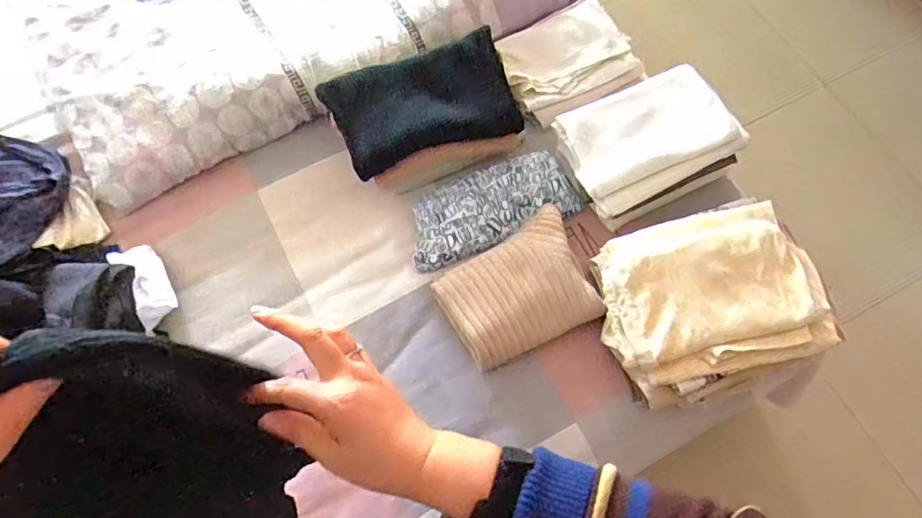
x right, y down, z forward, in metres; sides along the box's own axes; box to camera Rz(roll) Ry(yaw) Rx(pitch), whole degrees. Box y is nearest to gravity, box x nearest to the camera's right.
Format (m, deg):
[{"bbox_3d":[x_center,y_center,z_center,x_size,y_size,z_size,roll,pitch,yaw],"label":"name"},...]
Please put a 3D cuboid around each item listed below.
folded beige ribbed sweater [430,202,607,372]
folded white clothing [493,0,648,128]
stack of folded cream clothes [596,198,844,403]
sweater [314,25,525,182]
[{"bbox_3d":[0.085,0.042,0.890,0.227,0.036,0.196,-23,70,-8],"label":"folded beige ribbed sweater"},{"bbox_3d":[0.190,-0.364,1.068,0.221,0.095,0.200,-28,71,-10],"label":"folded white clothing"},{"bbox_3d":[0.363,0.055,0.849,0.303,0.092,0.255,-19,69,-7],"label":"stack of folded cream clothes"},{"bbox_3d":[-0.063,-0.253,0.944,0.290,0.032,0.169,-21,102,-2],"label":"sweater"}]

